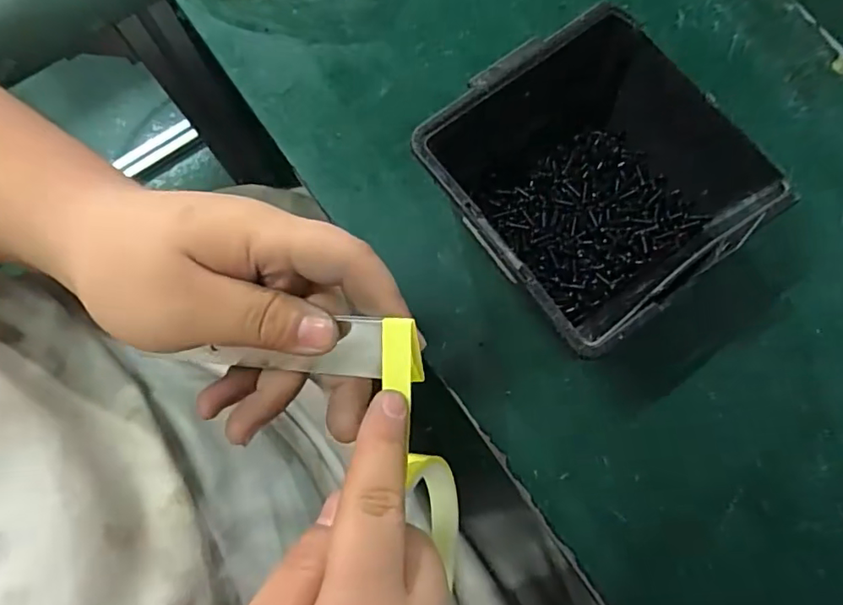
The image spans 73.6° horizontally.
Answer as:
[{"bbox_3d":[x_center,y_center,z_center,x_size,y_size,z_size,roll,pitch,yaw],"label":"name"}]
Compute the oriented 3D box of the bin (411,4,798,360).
[{"bbox_3d":[0.077,-0.053,0.259,0.128,0.065,0.117,-34,80,-8],"label":"bin"}]

